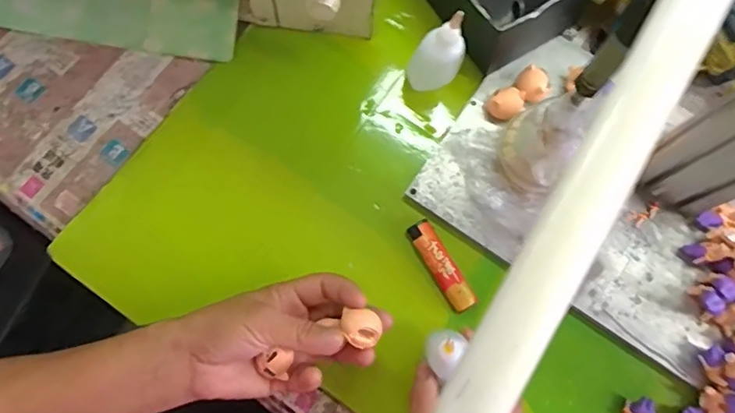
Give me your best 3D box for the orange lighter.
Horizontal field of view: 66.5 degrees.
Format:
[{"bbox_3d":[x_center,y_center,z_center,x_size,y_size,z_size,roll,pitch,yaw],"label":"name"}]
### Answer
[{"bbox_3d":[0.060,0.049,0.458,0.021,0.013,0.079,-31,78,-8],"label":"orange lighter"}]

